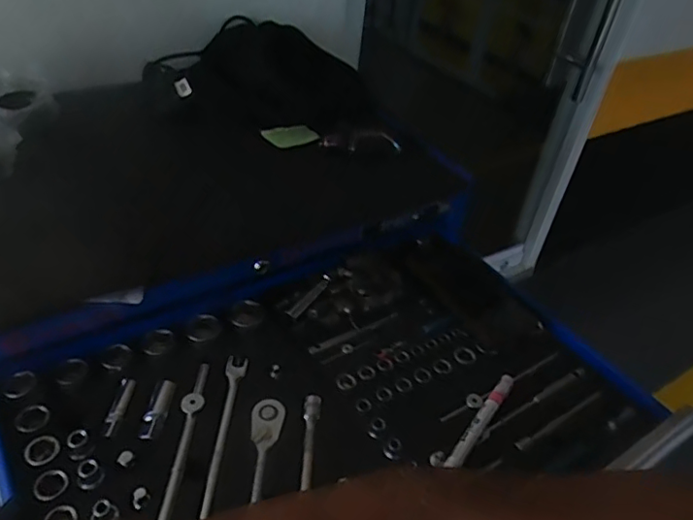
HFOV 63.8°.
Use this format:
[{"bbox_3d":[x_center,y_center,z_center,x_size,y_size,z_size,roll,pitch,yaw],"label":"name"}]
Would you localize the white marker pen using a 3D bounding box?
[{"bbox_3d":[0.141,0.164,0.574,0.015,0.015,0.136,29,44,24],"label":"white marker pen"}]

